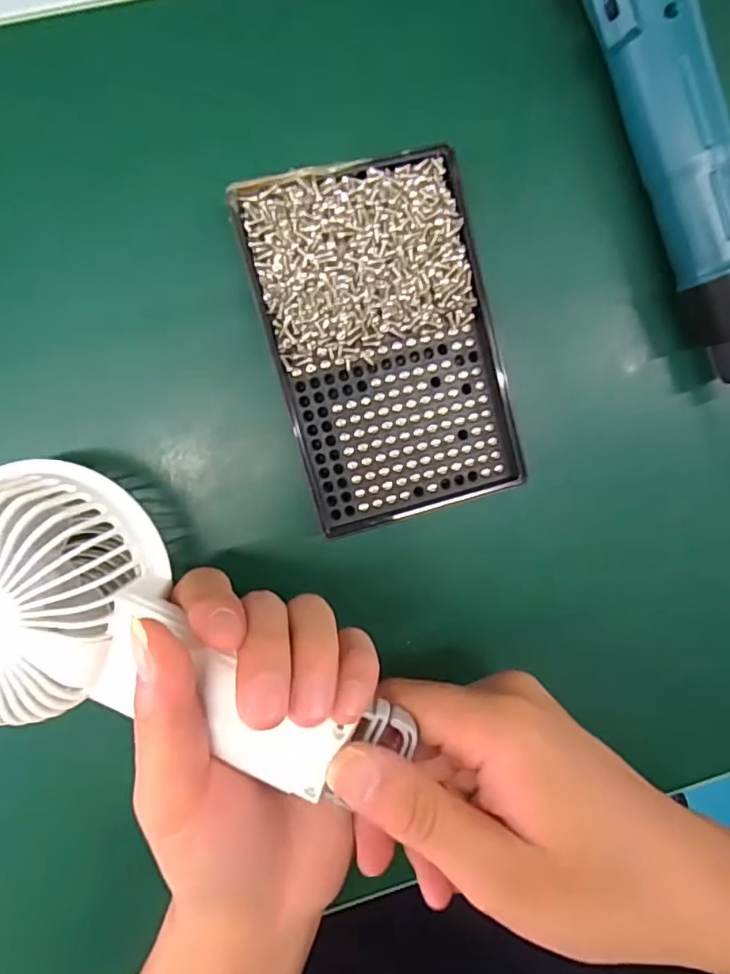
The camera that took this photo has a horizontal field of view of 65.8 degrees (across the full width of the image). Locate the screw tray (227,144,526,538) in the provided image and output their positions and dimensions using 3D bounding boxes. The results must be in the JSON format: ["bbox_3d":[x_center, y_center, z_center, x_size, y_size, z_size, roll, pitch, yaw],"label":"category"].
[{"bbox_3d":[0.009,-0.056,0.226,0.087,0.013,0.137,-15,98,-4],"label":"screw tray"}]

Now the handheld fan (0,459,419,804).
[{"bbox_3d":[-0.071,0.057,0.192,0.171,0.034,0.076,28,93,1],"label":"handheld fan"}]

